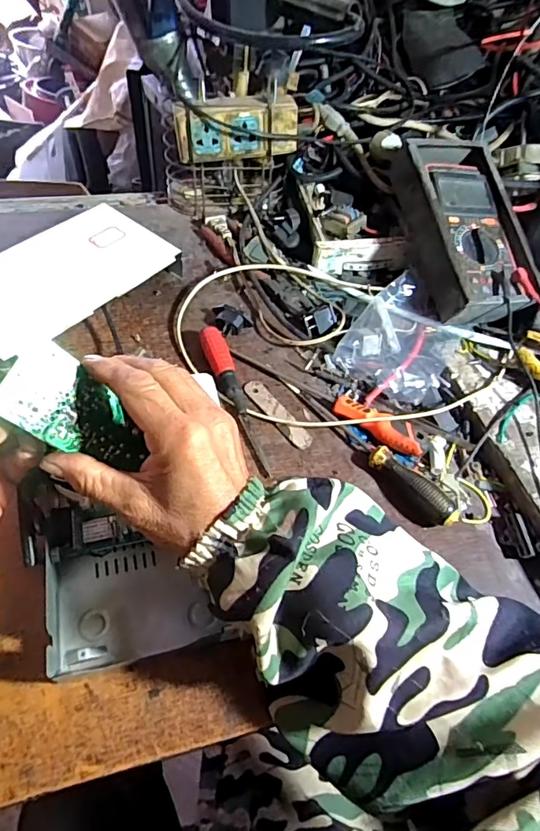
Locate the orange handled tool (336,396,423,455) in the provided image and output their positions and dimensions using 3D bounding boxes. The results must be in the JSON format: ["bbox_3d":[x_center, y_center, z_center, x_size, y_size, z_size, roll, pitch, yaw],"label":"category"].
[{"bbox_3d":[0.103,0.008,0.463,0.089,0.019,0.022,29,58,14],"label":"orange handled tool"}]

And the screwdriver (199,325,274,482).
[{"bbox_3d":[-0.036,-0.020,0.465,0.026,0.020,0.164,-12,57,-13],"label":"screwdriver"}]

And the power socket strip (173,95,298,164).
[{"bbox_3d":[-0.037,-0.319,0.544,0.132,0.053,0.034,-7,56,-10],"label":"power socket strip"}]

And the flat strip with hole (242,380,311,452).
[{"bbox_3d":[0.008,-0.002,0.475,0.019,0.004,0.089,-32,64,-24],"label":"flat strip with hole"}]

